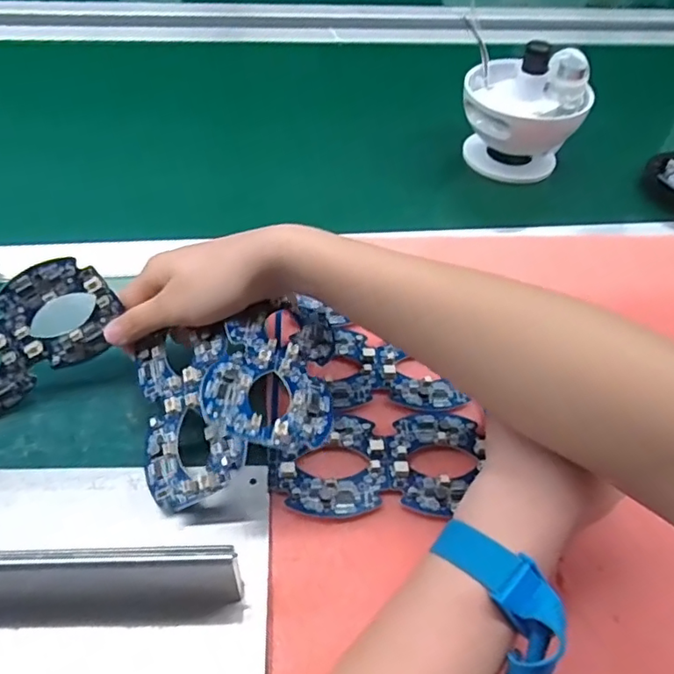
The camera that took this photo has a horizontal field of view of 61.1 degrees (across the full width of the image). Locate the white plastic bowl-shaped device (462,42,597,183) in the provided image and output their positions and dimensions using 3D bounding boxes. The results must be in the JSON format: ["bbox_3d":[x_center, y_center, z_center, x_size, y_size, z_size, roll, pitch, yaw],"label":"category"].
[{"bbox_3d":[0.187,-0.229,0.579,0.118,0.109,0.109,21,51,12],"label":"white plastic bowl-shaped device"}]

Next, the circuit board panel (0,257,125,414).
[{"bbox_3d":[-0.194,0.004,0.346,0.125,0.064,0.006,-32,30,-5],"label":"circuit board panel"}]

